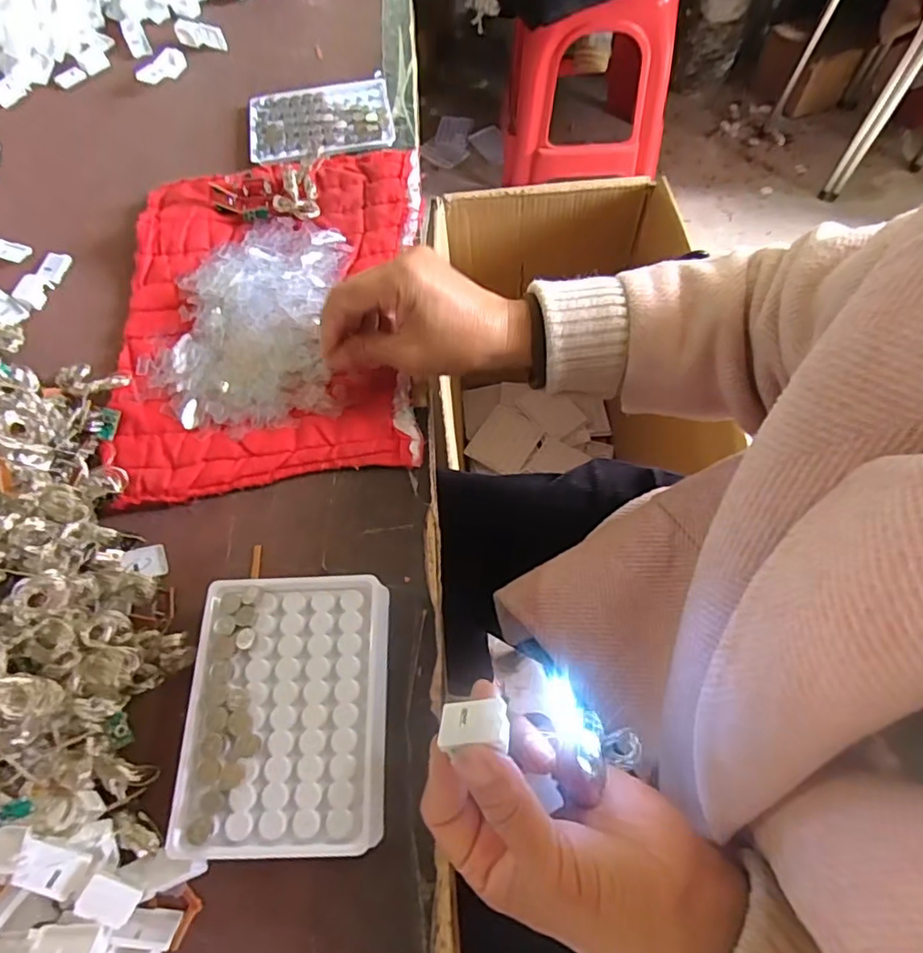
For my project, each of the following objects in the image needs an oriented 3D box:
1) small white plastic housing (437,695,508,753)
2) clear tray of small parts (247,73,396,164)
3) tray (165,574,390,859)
[{"bbox_3d":[0.006,0.102,0.229,0.028,0.009,0.020,-12,38,12],"label":"small white plastic housing"},{"bbox_3d":[-0.132,-0.332,0.525,0.130,0.010,0.096,-8,65,-3],"label":"clear tray of small parts"},{"bbox_3d":[-0.089,0.122,0.301,0.099,0.034,0.129,-2,65,0],"label":"tray"}]

